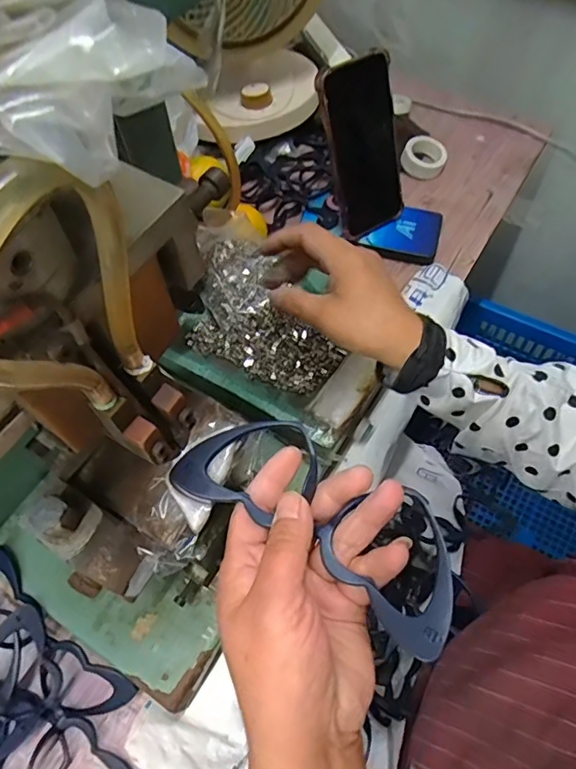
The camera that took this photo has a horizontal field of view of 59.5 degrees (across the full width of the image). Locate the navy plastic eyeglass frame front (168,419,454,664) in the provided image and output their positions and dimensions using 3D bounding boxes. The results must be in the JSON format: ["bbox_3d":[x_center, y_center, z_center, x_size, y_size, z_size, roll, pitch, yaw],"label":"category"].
[{"bbox_3d":[0.015,0.060,0.249,0.150,0.005,0.062,28,65,23],"label":"navy plastic eyeglass frame front"}]

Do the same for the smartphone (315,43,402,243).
[{"bbox_3d":[0.077,-0.239,0.520,0.077,0.170,0.019,-25,45,-10],"label":"smartphone"}]

